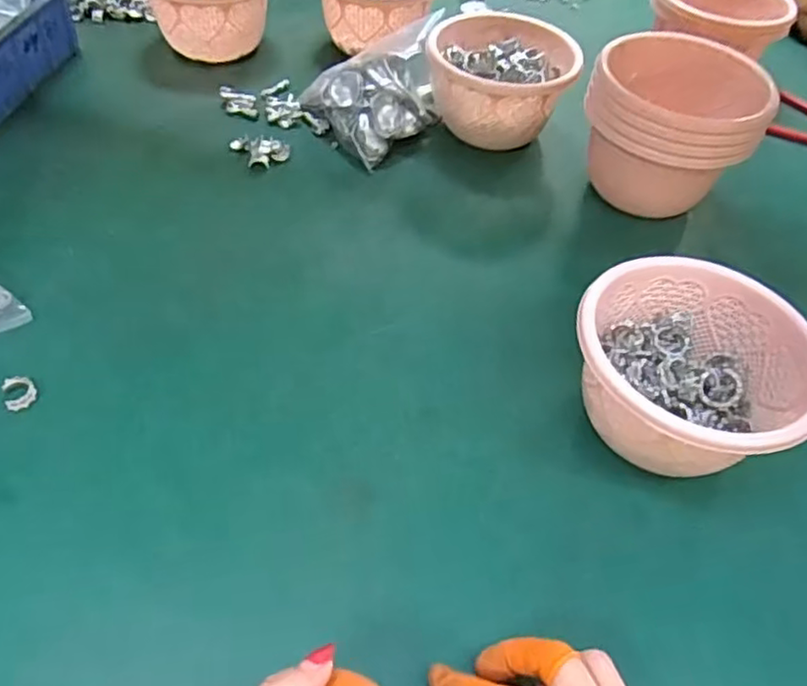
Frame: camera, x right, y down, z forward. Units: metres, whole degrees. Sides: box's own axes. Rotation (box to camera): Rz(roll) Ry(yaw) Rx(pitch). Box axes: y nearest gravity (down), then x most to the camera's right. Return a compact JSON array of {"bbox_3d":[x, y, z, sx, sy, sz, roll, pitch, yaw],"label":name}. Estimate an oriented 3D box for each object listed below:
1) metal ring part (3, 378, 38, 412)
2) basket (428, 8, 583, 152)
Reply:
[{"bbox_3d":[-0.259,0.034,0.441,0.019,0.006,0.026,-17,54,-19],"label":"metal ring part"},{"bbox_3d":[0.098,-0.257,0.663,0.131,0.092,0.120,3,50,-4],"label":"basket"}]

